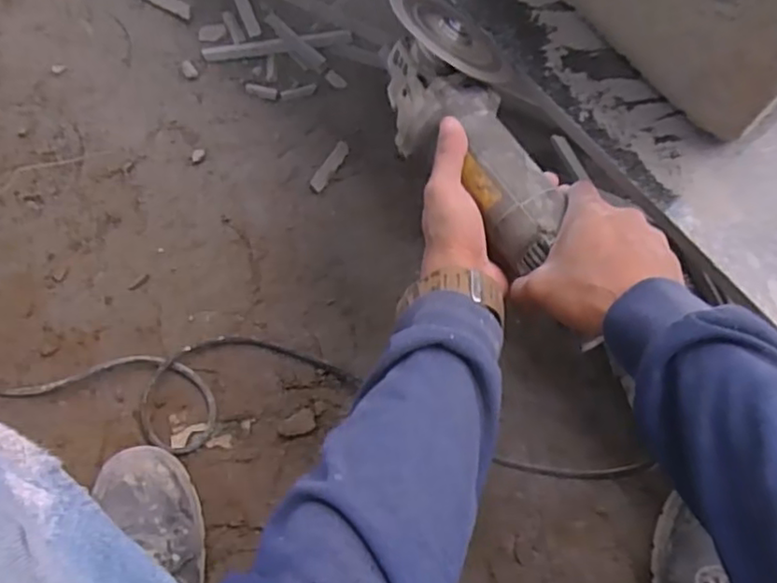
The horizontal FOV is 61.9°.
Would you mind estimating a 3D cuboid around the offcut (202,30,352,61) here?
[{"bbox_3d":[-0.139,-0.308,0.809,0.184,0.009,0.021,-7,71,-3],"label":"offcut"}]

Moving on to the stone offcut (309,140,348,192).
[{"bbox_3d":[-0.068,-0.145,0.757,0.017,0.010,0.069,29,72,9],"label":"stone offcut"}]

